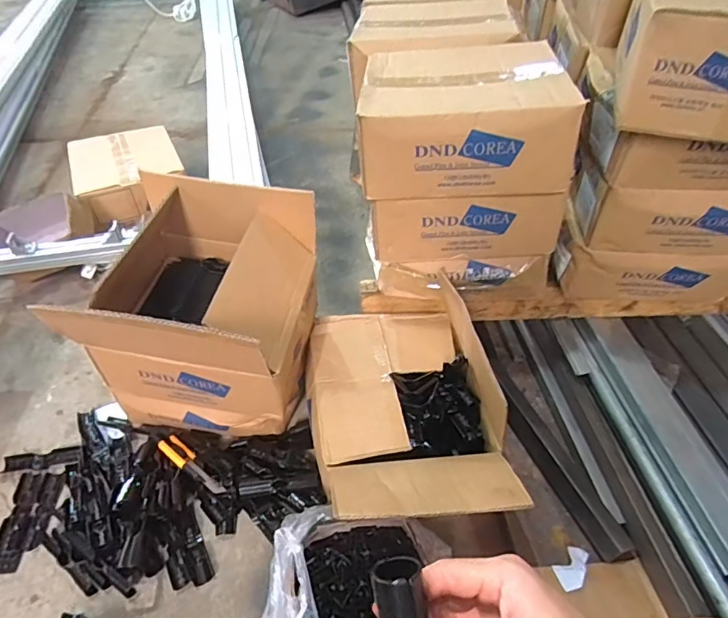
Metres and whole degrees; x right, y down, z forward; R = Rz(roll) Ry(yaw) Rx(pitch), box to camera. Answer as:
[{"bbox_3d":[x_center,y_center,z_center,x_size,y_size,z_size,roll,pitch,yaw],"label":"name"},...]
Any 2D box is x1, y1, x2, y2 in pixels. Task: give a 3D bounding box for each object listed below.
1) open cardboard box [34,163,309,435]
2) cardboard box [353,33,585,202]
[{"bbox_3d":[-0.261,0.022,0.870,0.312,0.374,0.324,7,46,6],"label":"open cardboard box"},{"bbox_3d":[0.154,-0.319,0.791,0.305,0.140,0.275,3,45,2],"label":"cardboard box"}]

